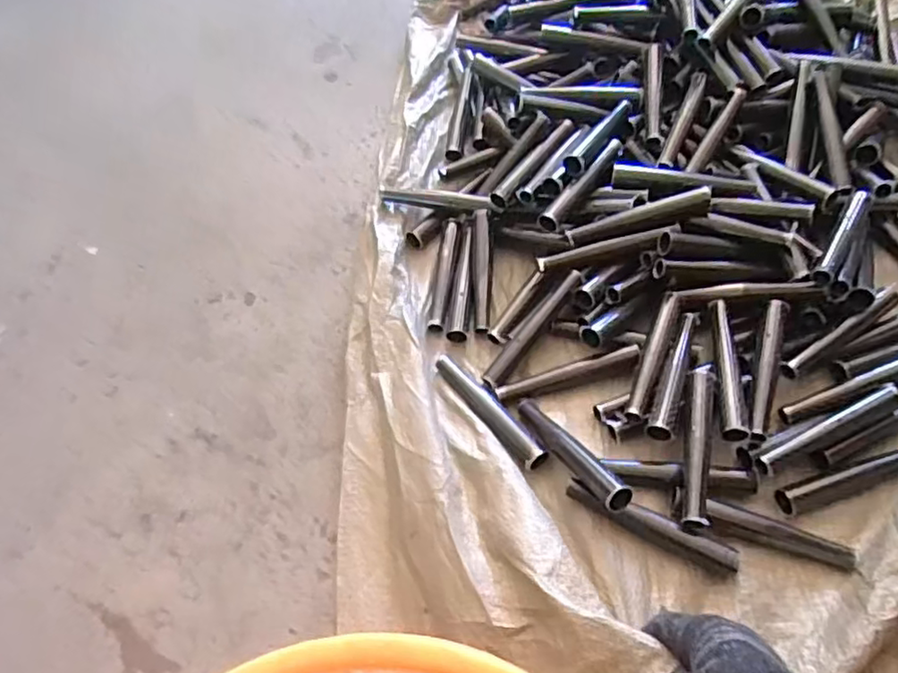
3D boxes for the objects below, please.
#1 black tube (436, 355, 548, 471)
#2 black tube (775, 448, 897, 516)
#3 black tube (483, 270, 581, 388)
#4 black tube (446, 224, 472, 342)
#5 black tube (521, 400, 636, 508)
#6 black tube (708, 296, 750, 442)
[{"bbox_3d":[0.039,0.070,0.628,0.024,0.024,0.149,-33,61,-16],"label":"black tube"},{"bbox_3d":[0.360,0.123,0.571,0.147,0.025,0.026,-17,58,-6],"label":"black tube"},{"bbox_3d":[0.087,-0.007,0.668,0.022,0.024,0.147,36,80,24],"label":"black tube"},{"bbox_3d":[0.015,-0.063,0.720,0.021,0.017,0.146,3,58,7],"label":"black tube"},{"bbox_3d":[0.105,0.099,0.574,0.023,0.021,0.154,-26,32,-12],"label":"black tube"},{"bbox_3d":[0.268,0.028,0.617,0.025,0.017,0.151,5,58,8],"label":"black tube"}]

